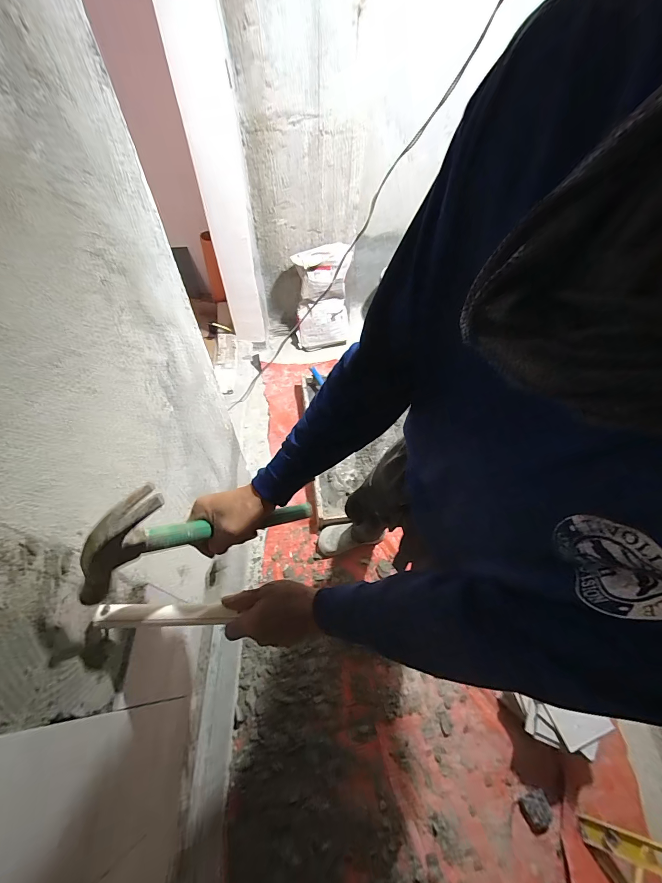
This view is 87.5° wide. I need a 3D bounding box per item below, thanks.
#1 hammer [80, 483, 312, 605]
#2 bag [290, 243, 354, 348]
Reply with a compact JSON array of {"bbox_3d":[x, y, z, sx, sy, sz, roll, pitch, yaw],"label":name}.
[{"bbox_3d":[-0.137,0.112,0.444,0.123,0.315,0.042,-48,62,19],"label":"hammer"},{"bbox_3d":[-0.037,-0.730,1.810,0.290,0.468,0.175,-9,58,-8],"label":"bag"}]

